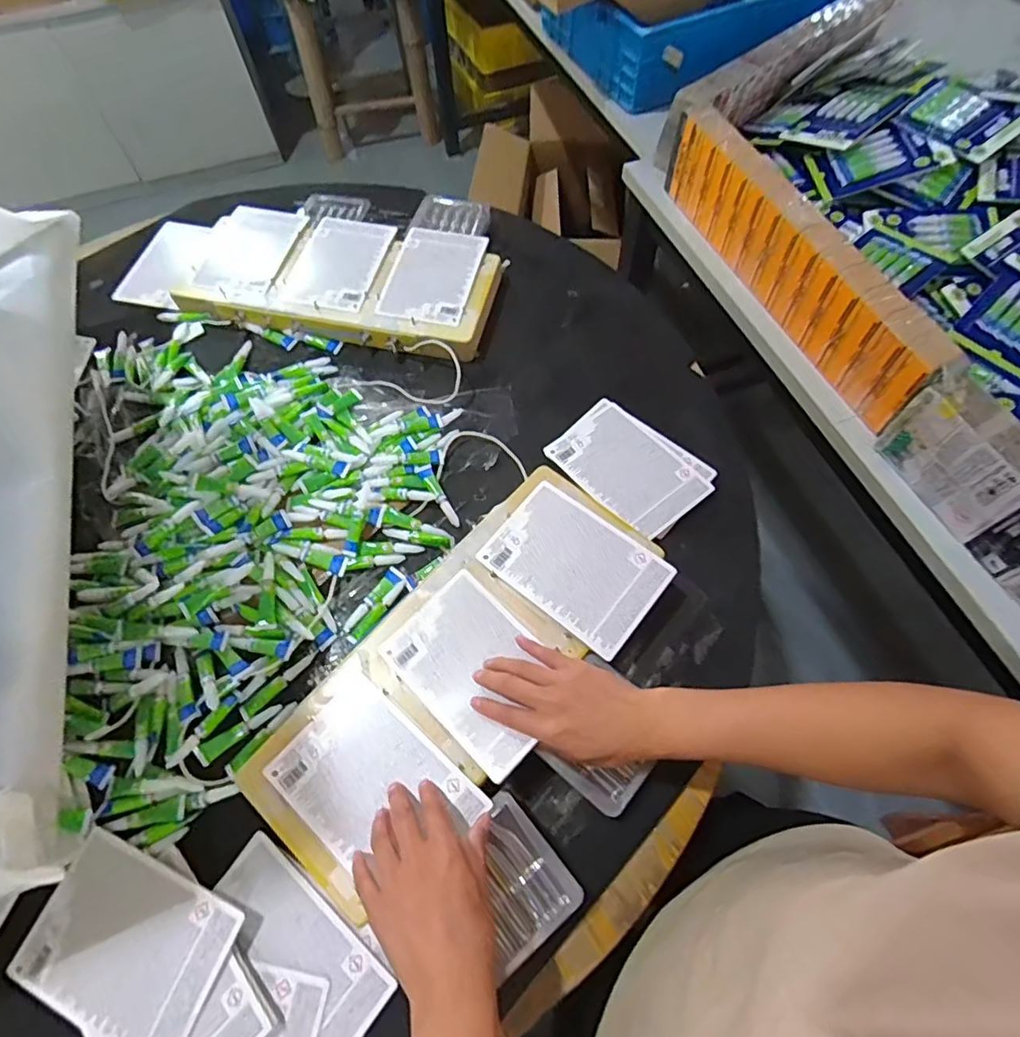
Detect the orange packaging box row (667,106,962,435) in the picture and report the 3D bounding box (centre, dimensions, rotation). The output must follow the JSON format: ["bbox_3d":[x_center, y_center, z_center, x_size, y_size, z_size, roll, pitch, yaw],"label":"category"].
[{"bbox_3d":[0.348,-0.340,0.727,0.035,0.137,0.507,-19,64,-8],"label":"orange packaging box row"}]

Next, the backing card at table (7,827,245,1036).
[{"bbox_3d":[-0.311,0.346,0.464,0.164,0.007,0.114,18,69,16],"label":"backing card at table"}]

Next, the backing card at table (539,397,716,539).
[{"bbox_3d":[0.137,-0.062,0.668,0.112,0.009,0.174,-35,63,-15],"label":"backing card at table"}]

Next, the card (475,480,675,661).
[{"bbox_3d":[0.066,0.046,0.577,0.169,0.009,0.116,37,74,19],"label":"card"}]

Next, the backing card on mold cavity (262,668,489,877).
[{"bbox_3d":[-0.116,0.229,0.491,0.161,0.006,0.114,38,68,18],"label":"backing card on mold cavity"}]

